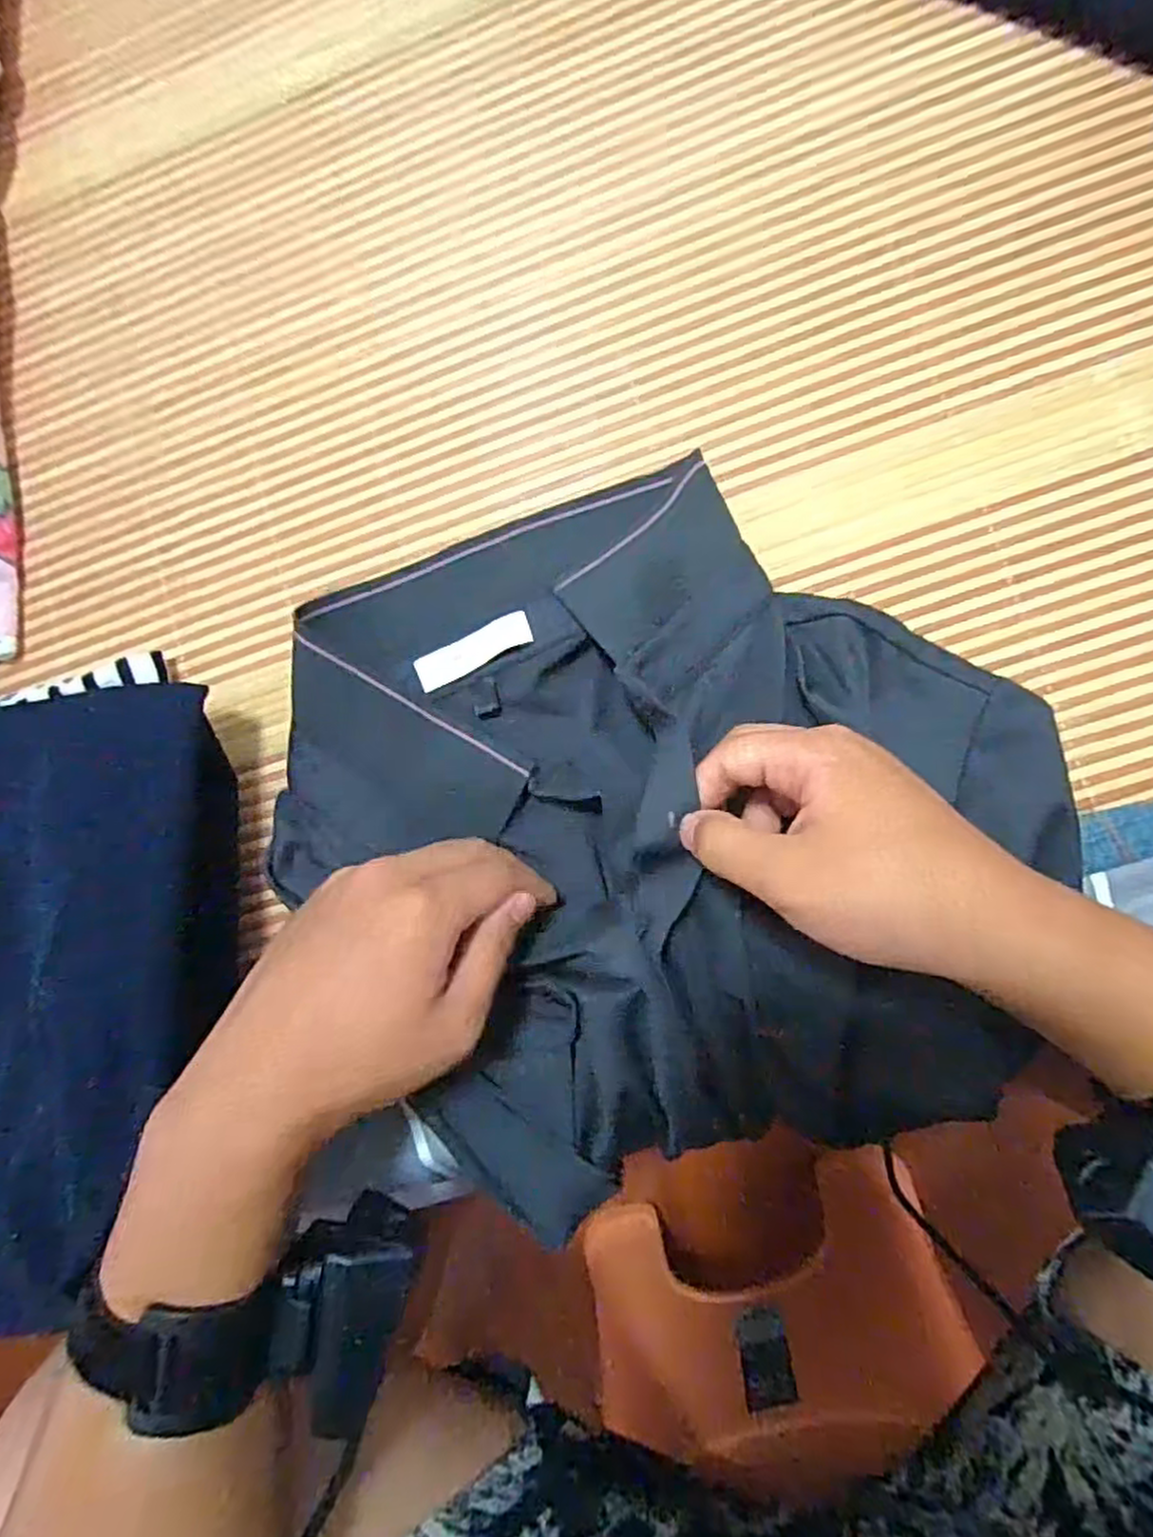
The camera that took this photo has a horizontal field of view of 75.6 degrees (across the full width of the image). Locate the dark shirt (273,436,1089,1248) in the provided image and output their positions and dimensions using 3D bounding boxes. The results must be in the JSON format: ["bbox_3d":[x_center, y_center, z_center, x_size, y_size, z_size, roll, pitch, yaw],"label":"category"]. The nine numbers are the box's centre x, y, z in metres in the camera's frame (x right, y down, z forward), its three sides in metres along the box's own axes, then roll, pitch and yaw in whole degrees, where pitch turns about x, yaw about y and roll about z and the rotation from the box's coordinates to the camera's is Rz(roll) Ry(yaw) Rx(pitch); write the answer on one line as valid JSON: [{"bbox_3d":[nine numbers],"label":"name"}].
[{"bbox_3d":[0.033,0.021,0.323,0.309,0.043,0.303,-1,86,8],"label":"dark shirt"}]

